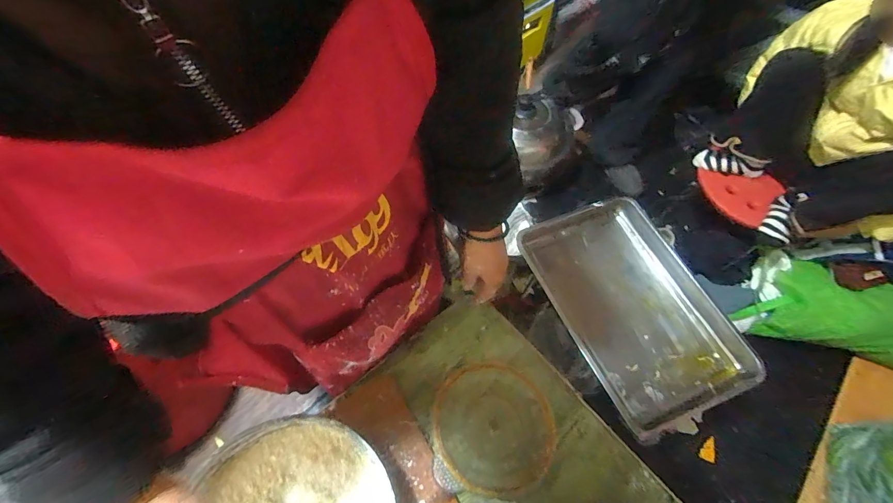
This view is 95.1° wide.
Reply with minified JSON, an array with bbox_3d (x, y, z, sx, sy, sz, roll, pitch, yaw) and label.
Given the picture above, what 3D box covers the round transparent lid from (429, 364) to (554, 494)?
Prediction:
[{"bbox_3d":[0.066,0.250,0.586,0.162,0.021,0.173,1,52,-1],"label":"round transparent lid"}]

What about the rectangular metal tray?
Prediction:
[{"bbox_3d":[0.410,0.111,0.938,0.344,0.076,0.524,-21,63,-13],"label":"rectangular metal tray"}]

